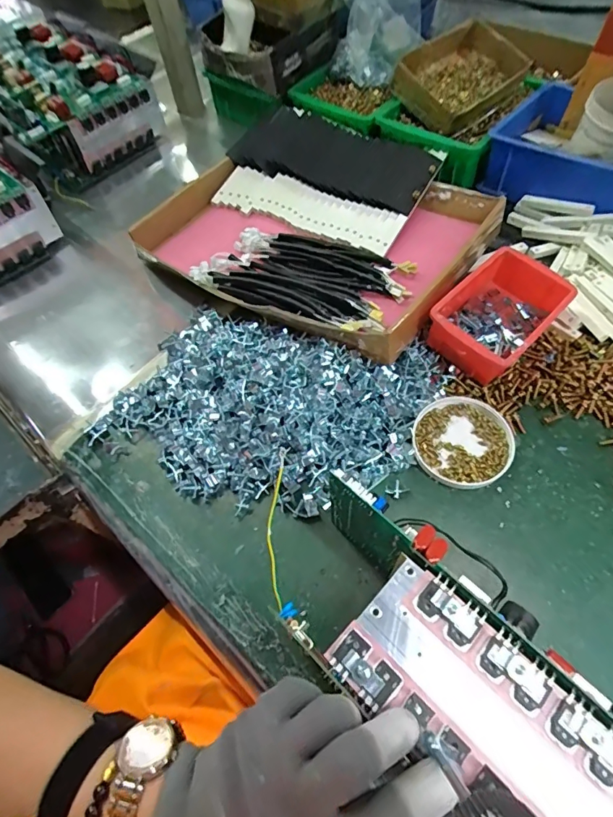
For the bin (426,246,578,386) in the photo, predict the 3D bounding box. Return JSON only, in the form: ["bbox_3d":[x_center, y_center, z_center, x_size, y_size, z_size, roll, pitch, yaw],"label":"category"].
[{"bbox_3d":[0.223,-0.107,0.501,0.157,0.062,0.101,-42,65,-18],"label":"bin"}]

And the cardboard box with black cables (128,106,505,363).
[{"bbox_3d":[0.015,-0.275,0.633,0.457,0.072,0.384,30,66,20],"label":"cardboard box with black cables"}]

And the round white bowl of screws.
[{"bbox_3d":[0.165,0.033,0.462,0.098,0.009,0.103,-2,60,3],"label":"round white bowl of screws"}]

